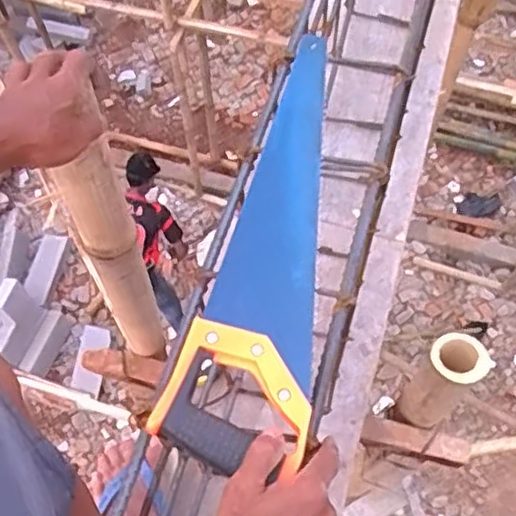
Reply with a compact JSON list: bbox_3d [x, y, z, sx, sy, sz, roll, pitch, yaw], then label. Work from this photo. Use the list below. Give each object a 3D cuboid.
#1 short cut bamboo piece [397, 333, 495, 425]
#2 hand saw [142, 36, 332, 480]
[{"bbox_3d":[0.262,0.186,1.003,0.077,0.236,0.083,40,71,17],"label":"short cut bamboo piece"},{"bbox_3d":[0.018,-0.027,0.626,0.112,0.032,0.432,11,60,5],"label":"hand saw"}]

